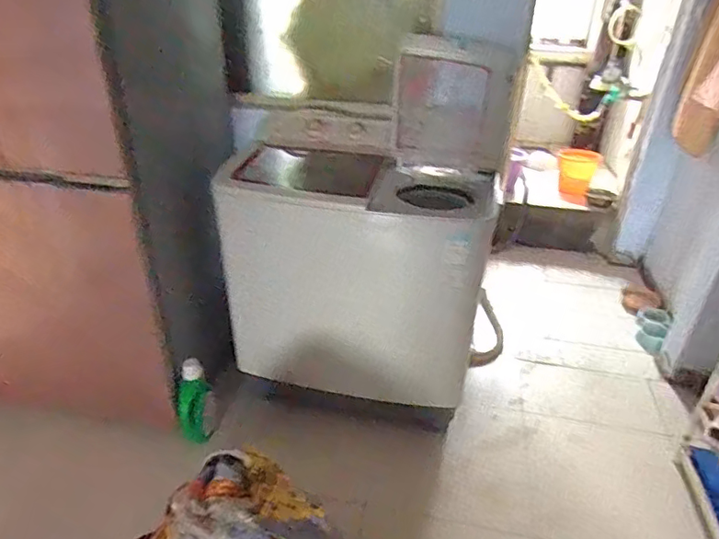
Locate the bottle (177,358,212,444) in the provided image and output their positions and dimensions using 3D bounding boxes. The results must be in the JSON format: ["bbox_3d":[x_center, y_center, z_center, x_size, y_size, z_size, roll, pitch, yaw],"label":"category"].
[{"bbox_3d":[-0.543,0.454,1.725,0.109,0.341,0.067,-12,34,-21],"label":"bottle"}]

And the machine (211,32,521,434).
[{"bbox_3d":[-0.002,-0.092,1.773,0.845,1.159,0.460,11,33,15],"label":"machine"}]

